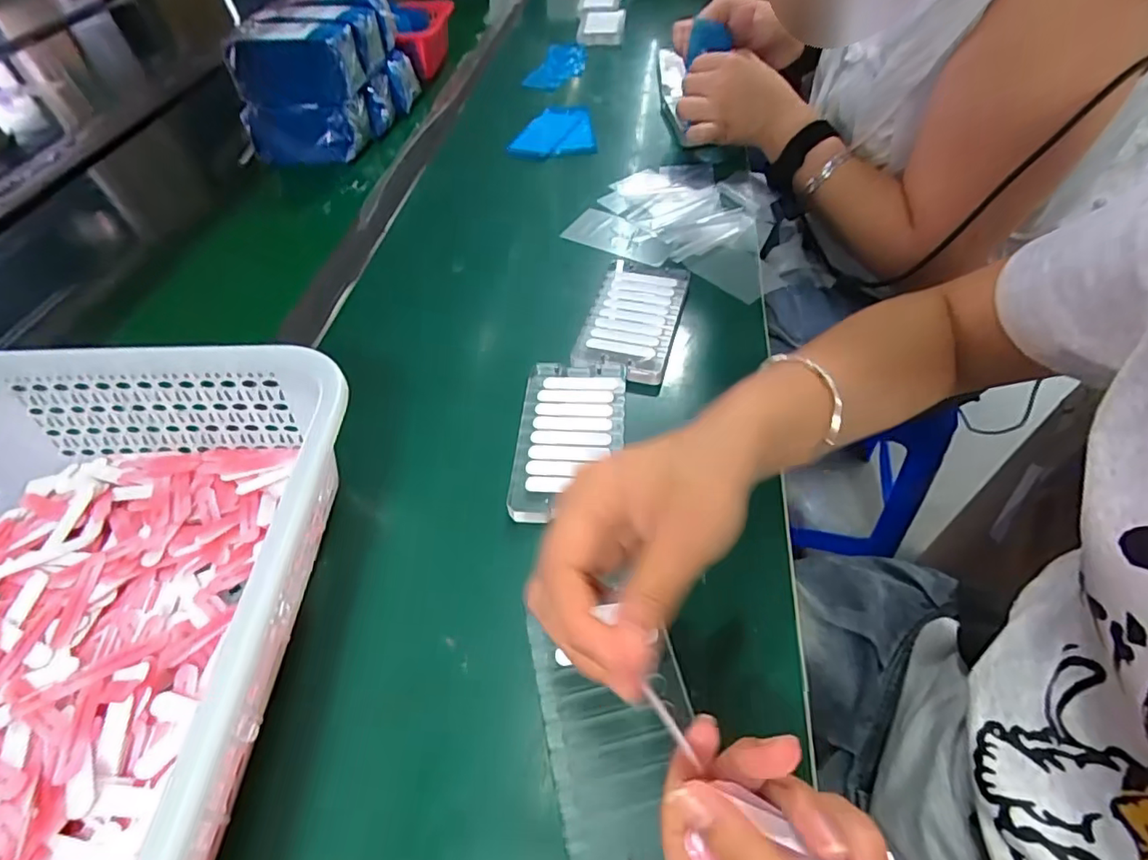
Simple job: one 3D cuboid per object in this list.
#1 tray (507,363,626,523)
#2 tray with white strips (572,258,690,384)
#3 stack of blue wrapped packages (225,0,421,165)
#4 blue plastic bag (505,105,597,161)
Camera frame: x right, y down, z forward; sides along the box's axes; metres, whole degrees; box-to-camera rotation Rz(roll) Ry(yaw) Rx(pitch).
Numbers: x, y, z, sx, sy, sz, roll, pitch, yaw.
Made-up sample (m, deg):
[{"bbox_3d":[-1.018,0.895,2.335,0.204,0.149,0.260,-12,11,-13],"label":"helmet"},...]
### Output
[{"bbox_3d":[-0.003,0.003,0.365,0.068,0.007,0.122,2,52,6],"label":"tray"},{"bbox_3d":[0.048,-0.093,0.441,0.068,0.010,0.132,12,54,14],"label":"tray with white strips"},{"bbox_3d":[-0.290,-0.422,0.666,0.130,0.120,0.191,8,52,10],"label":"stack of blue wrapped packages"},{"bbox_3d":[-0.027,-0.351,0.657,0.098,0.013,0.102,-6,52,0],"label":"blue plastic bag"}]

